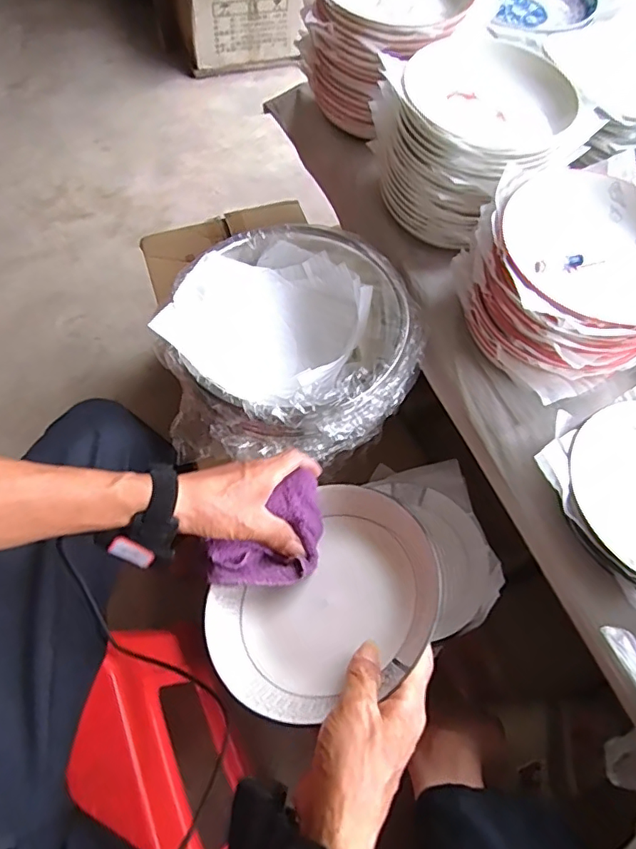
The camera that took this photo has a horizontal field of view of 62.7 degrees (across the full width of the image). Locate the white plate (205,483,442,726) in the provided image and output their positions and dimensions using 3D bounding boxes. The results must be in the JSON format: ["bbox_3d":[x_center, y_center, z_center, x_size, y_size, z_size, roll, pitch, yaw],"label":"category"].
[{"bbox_3d":[0.009,0.148,0.440,0.200,0.042,0.180,-45,46,-15],"label":"white plate"}]

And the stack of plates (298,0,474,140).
[{"bbox_3d":[0.088,-0.535,0.729,0.211,0.149,0.235,18,63,5],"label":"stack of plates"}]

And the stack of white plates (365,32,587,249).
[{"bbox_3d":[0.191,-0.352,0.659,0.221,0.133,0.216,-37,71,-20],"label":"stack of white plates"}]

